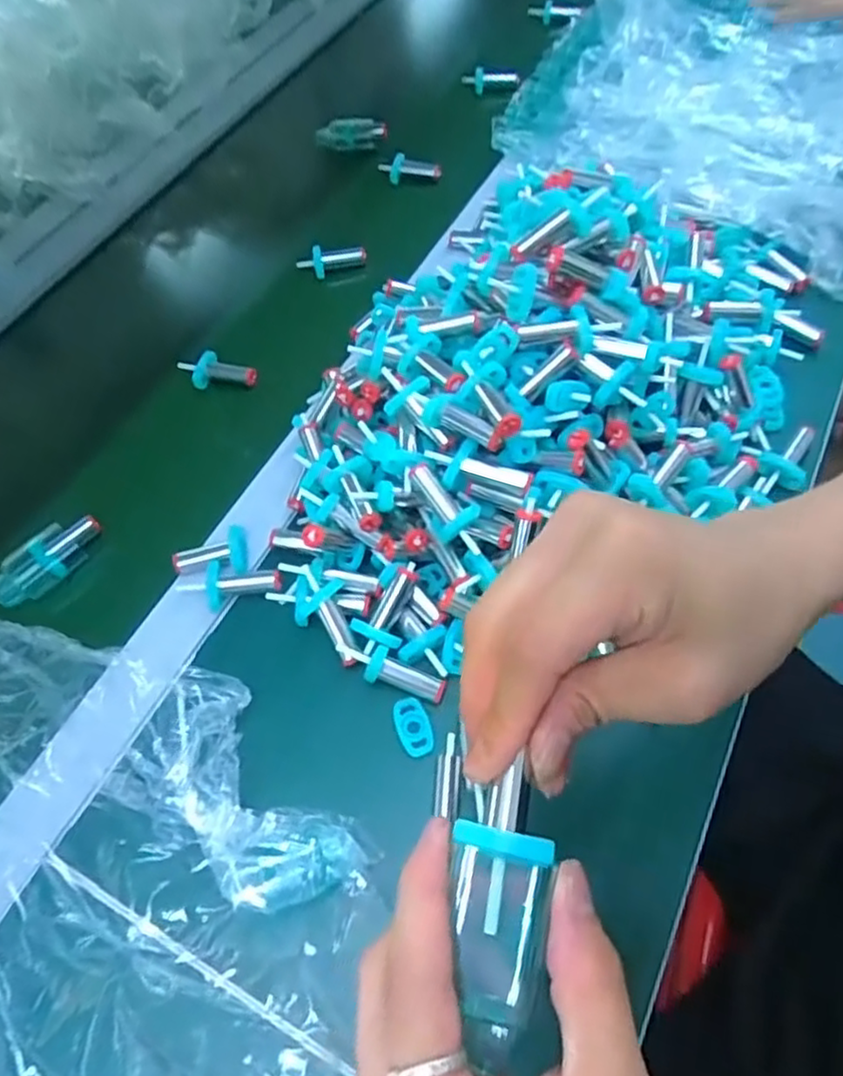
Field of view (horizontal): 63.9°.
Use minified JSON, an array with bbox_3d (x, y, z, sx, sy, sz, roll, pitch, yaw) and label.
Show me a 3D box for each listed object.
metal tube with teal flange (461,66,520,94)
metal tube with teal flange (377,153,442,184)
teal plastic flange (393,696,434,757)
[{"bbox_3d":[0.073,-0.489,0.722,0.061,0.021,0.016,14,62,11],"label":"metal tube with teal flange"},{"bbox_3d":[-0.012,-0.356,0.650,0.061,0.022,0.016,6,61,7],"label":"metal tube with teal flange"},{"bbox_3d":[-0.005,0.105,0.376,0.019,0.004,0.033,-24,61,-10],"label":"teal plastic flange"}]

